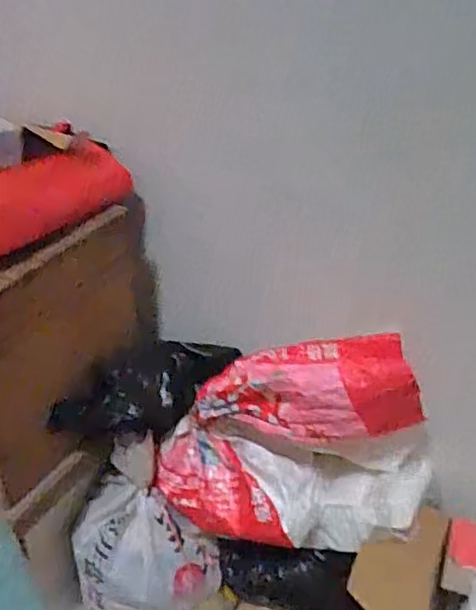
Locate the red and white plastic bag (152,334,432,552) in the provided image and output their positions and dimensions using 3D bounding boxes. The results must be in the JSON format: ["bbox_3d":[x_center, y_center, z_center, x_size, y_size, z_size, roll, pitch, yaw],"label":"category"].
[{"bbox_3d":[0.086,0.205,0.966,0.422,0.315,0.183,7,34,5],"label":"red and white plastic bag"}]

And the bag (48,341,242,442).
[{"bbox_3d":[-0.138,0.139,1.021,0.301,0.110,0.125,-23,42,-35],"label":"bag"}]

